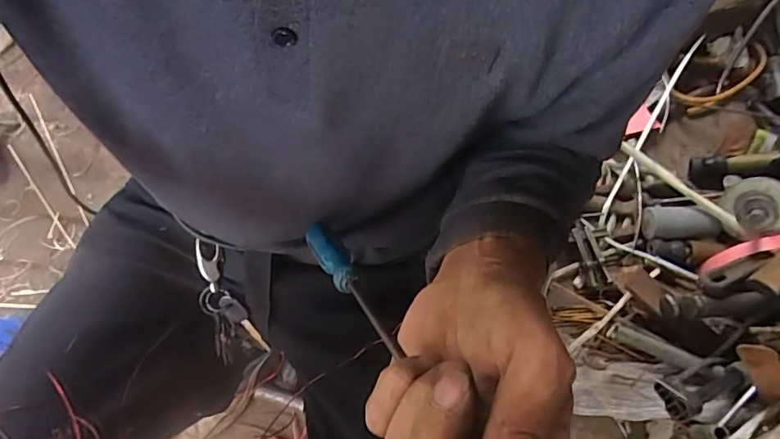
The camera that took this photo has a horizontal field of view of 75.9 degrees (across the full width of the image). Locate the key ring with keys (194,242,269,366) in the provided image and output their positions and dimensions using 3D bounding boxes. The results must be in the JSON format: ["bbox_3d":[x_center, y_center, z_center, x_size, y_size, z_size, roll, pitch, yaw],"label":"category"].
[{"bbox_3d":[-0.173,0.094,0.542,0.059,0.054,0.155,-14,106,-8],"label":"key ring with keys"}]

